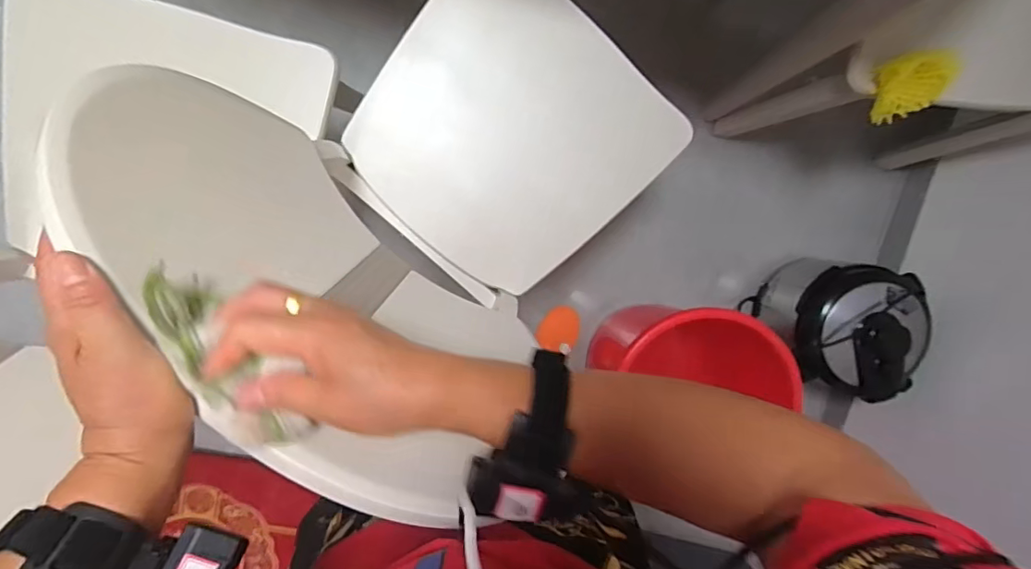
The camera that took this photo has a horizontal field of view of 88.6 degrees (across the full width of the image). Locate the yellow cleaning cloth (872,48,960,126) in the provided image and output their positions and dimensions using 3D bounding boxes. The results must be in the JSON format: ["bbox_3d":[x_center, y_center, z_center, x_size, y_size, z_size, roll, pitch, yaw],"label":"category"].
[{"bbox_3d":[0.573,-0.289,0.756,0.094,0.077,0.086,-18,98,-4],"label":"yellow cleaning cloth"}]

